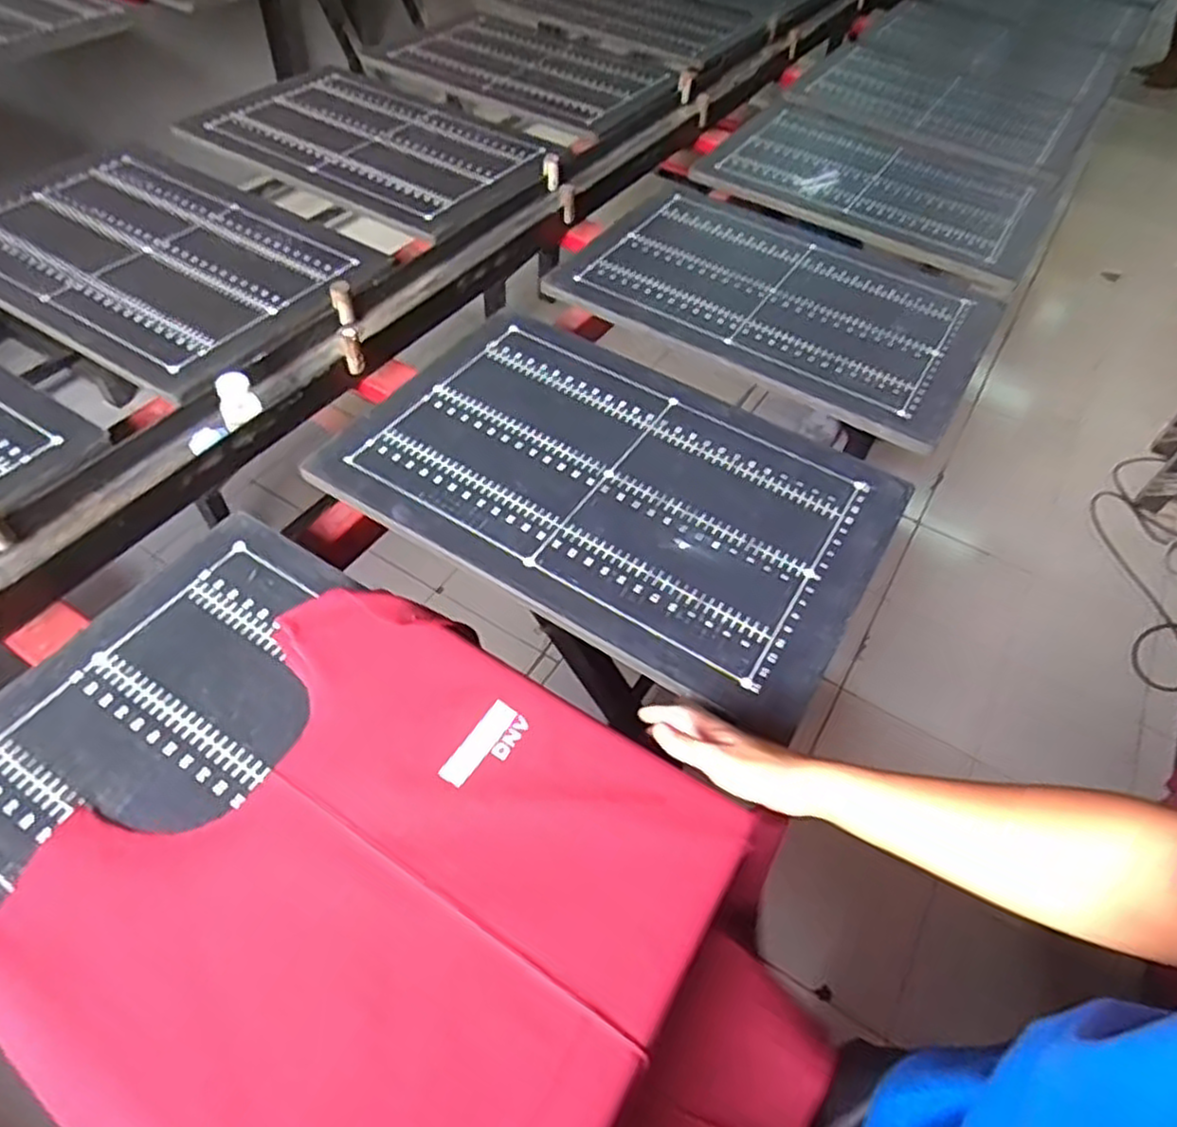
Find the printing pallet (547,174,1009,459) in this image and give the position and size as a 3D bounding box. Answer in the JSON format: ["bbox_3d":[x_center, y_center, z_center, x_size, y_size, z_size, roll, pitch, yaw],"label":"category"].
[{"bbox_3d":[0.294,-0.416,1.144,0.592,0.028,0.408,29,53,18],"label":"printing pallet"}]

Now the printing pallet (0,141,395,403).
[{"bbox_3d":[-0.630,-0.458,1.078,0.699,0.026,0.406,29,54,18],"label":"printing pallet"}]

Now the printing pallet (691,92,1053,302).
[{"bbox_3d":[0.520,-0.694,1.361,0.584,0.033,0.397,29,54,18],"label":"printing pallet"}]

